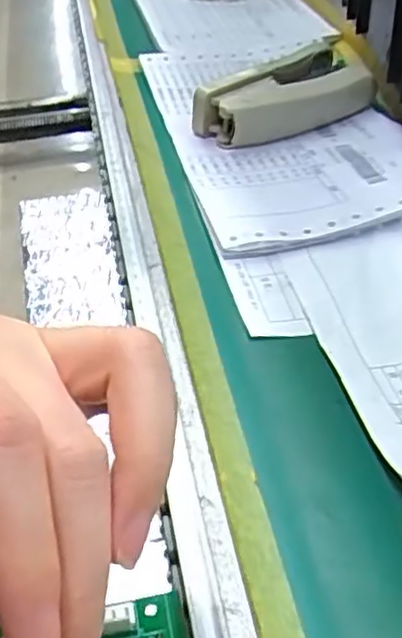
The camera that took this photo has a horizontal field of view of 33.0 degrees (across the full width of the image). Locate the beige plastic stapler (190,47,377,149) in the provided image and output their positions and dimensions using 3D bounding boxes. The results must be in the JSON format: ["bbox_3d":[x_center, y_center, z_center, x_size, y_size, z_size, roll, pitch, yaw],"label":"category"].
[{"bbox_3d":[0.053,-0.146,0.435,0.109,0.032,0.059,-26,47,-21],"label":"beige plastic stapler"}]

